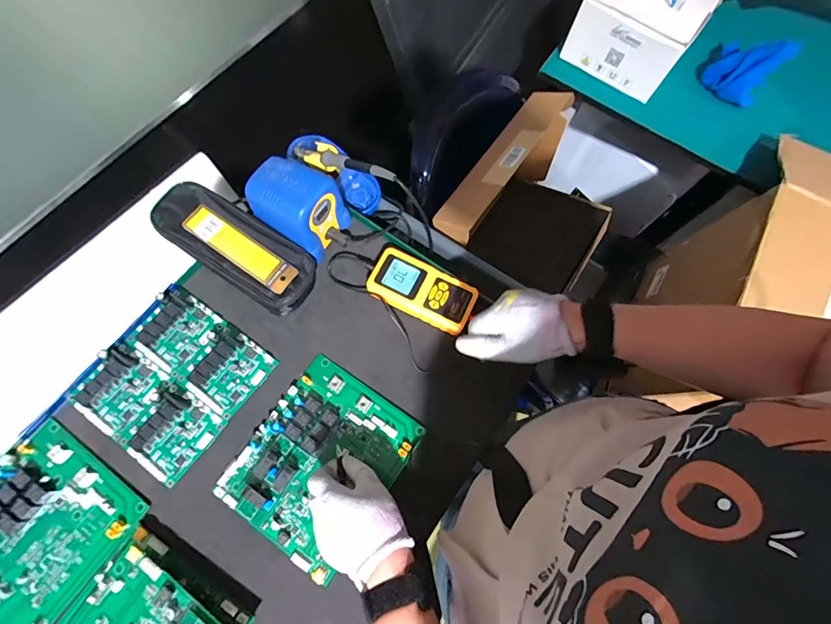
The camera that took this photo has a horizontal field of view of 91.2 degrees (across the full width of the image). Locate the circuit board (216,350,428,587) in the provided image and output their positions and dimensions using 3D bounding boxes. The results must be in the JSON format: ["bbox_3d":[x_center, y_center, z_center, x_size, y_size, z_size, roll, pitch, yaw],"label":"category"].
[{"bbox_3d":[-0.113,0.175,0.484,0.170,0.028,0.200,34,74,9],"label":"circuit board"}]

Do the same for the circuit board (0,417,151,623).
[{"bbox_3d":[-0.437,0.252,0.453,0.174,0.020,0.199,35,74,9],"label":"circuit board"}]

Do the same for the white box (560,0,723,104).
[{"bbox_3d":[0.445,-0.571,0.788,0.197,0.141,0.233,36,74,9],"label":"white box"}]

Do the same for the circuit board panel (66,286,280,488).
[{"bbox_3d":[-0.307,0.085,0.516,0.177,0.022,0.187,34,74,9],"label":"circuit board panel"}]

